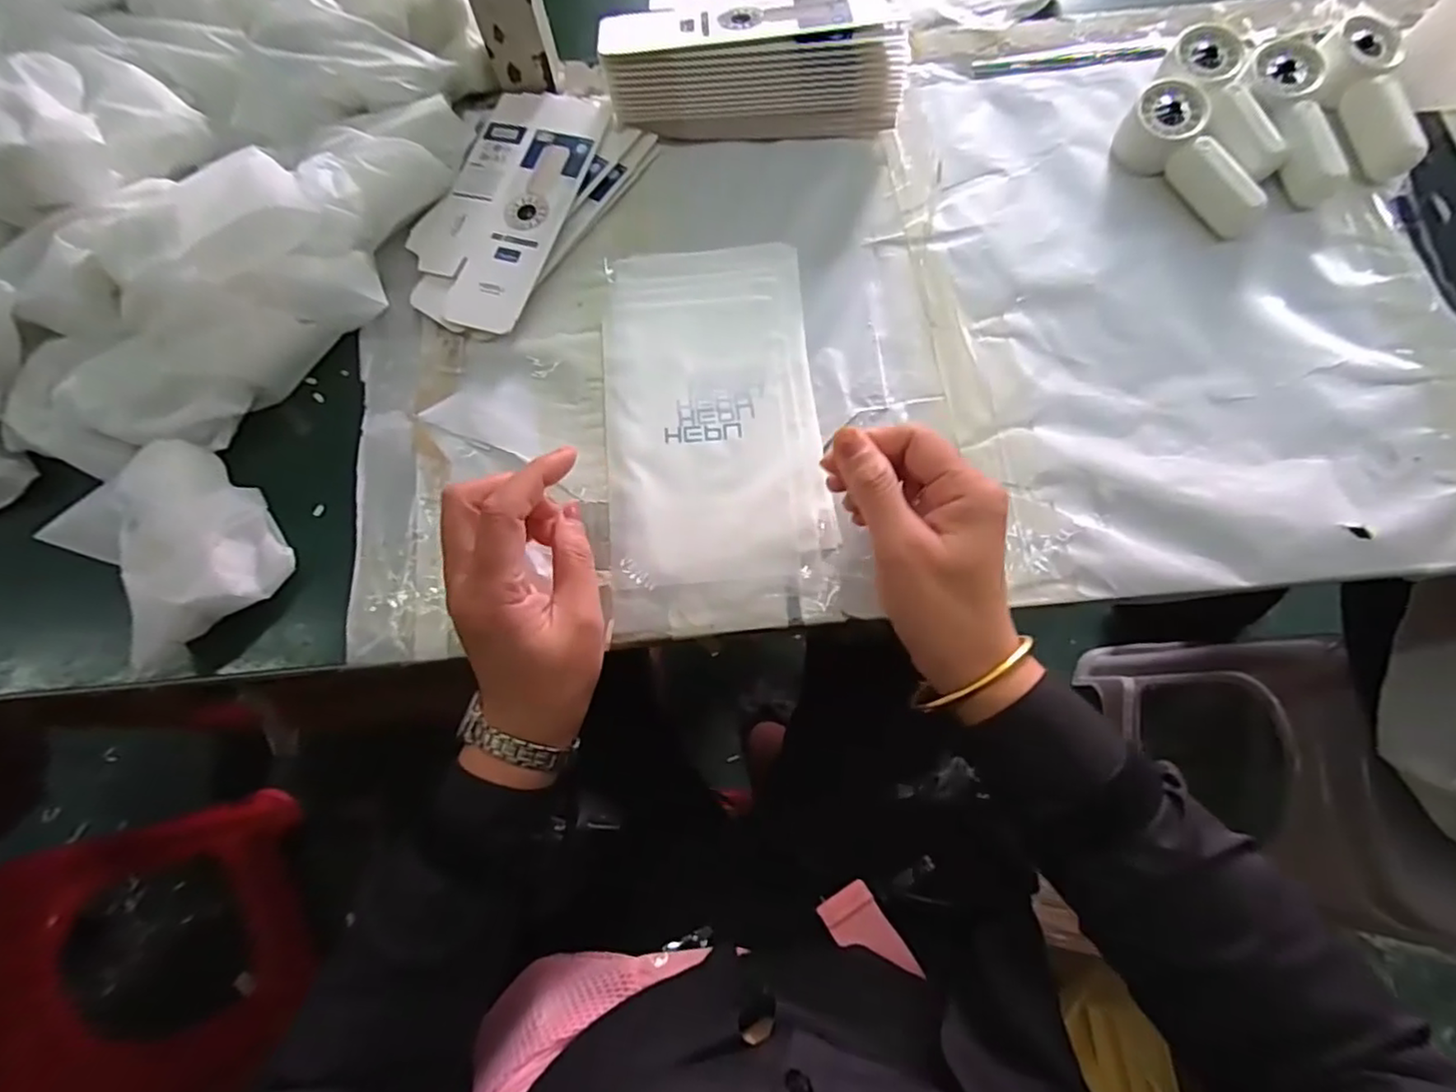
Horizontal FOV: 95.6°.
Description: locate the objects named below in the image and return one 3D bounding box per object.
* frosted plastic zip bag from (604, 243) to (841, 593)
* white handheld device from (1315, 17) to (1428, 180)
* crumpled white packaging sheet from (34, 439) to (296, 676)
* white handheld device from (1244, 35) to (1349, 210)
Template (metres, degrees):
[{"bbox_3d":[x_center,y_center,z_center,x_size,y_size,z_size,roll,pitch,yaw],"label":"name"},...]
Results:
[{"bbox_3d":[-0.010,-0.087,0.413,0.129,0.010,0.231,-4,71,0],"label":"frosted plastic zip bag"},{"bbox_3d":[0.425,-0.299,0.442,0.041,0.032,0.105,-3,71,1],"label":"white handheld device"},{"bbox_3d":[-0.321,0.000,0.378,0.114,0.041,0.099,43,79,12],"label":"crumpled white packaging sheet"},{"bbox_3d":[0.371,-0.282,0.440,0.047,0.032,0.109,-1,72,1],"label":"white handheld device"}]

